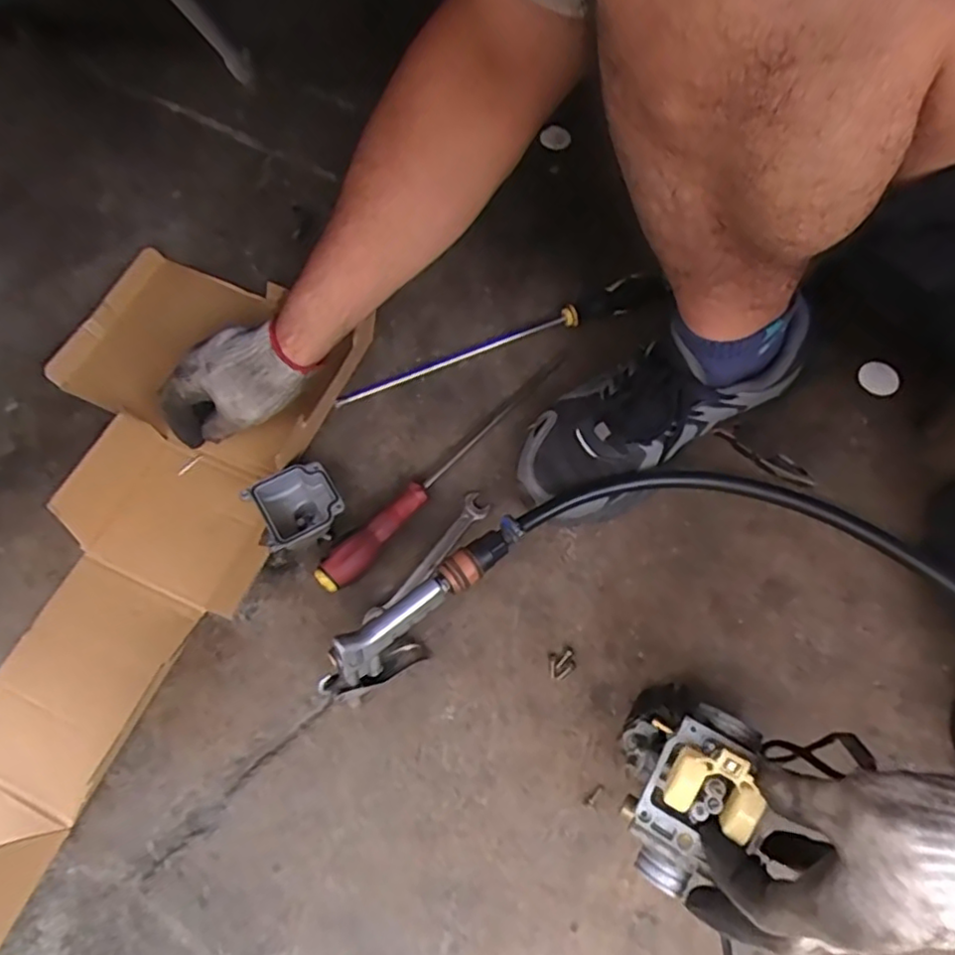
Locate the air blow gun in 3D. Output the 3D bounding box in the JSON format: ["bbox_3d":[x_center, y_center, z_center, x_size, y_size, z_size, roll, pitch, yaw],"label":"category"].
[{"bbox_3d":[-0.037,0.100,0.480,0.181,0.074,0.042,-37,71,-15],"label":"air blow gun"}]

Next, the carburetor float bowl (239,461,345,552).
[{"bbox_3d":[-0.145,0.027,0.523,0.068,0.045,0.066,-34,70,-14],"label":"carburetor float bowl"}]

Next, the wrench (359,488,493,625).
[{"bbox_3d":[-0.039,0.068,0.527,0.023,0.011,0.138,35,71,15],"label":"wrench"}]

